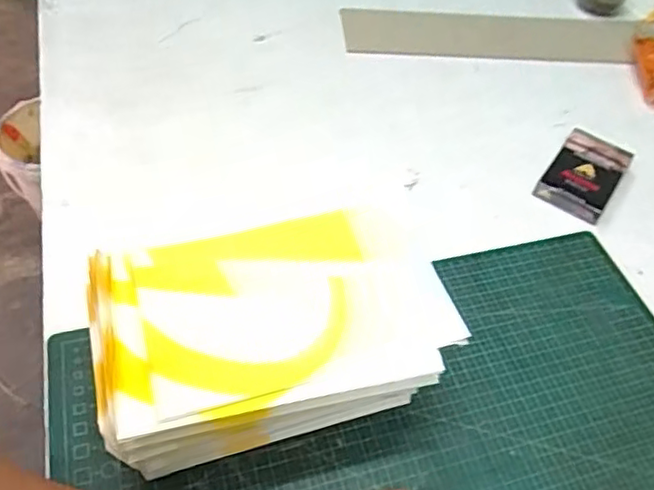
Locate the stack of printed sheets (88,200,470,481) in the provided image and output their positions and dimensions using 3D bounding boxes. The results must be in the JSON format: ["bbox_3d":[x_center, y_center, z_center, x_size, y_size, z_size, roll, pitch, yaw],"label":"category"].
[{"bbox_3d":[-0.037,0.060,0.395,0.206,0.102,0.131,-8,53,-12],"label":"stack of printed sheets"}]

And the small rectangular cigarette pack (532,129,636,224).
[{"bbox_3d":[0.239,-0.066,0.571,0.060,0.019,0.098,32,55,18],"label":"small rectangular cigarette pack"}]

